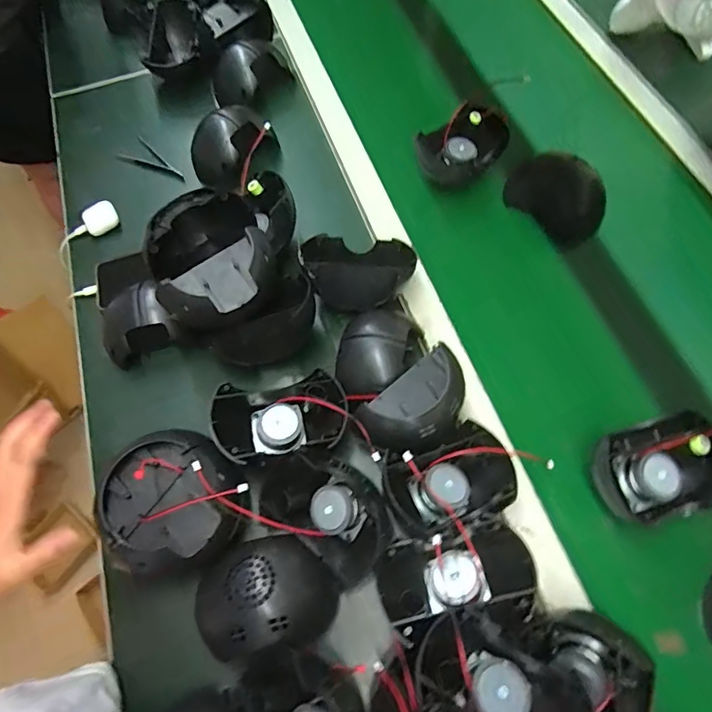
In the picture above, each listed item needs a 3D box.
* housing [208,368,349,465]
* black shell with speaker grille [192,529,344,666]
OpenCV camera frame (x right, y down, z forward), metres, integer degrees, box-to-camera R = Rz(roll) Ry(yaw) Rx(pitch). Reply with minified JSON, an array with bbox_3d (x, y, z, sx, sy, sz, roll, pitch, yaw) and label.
[{"bbox_3d":[-0.077,0.065,0.506,0.134,0.060,0.078,-16,66,-4],"label":"housing"},{"bbox_3d":[-0.079,0.215,0.445,0.119,0.071,0.096,-11,66,-2],"label":"black shell with speaker grille"}]

